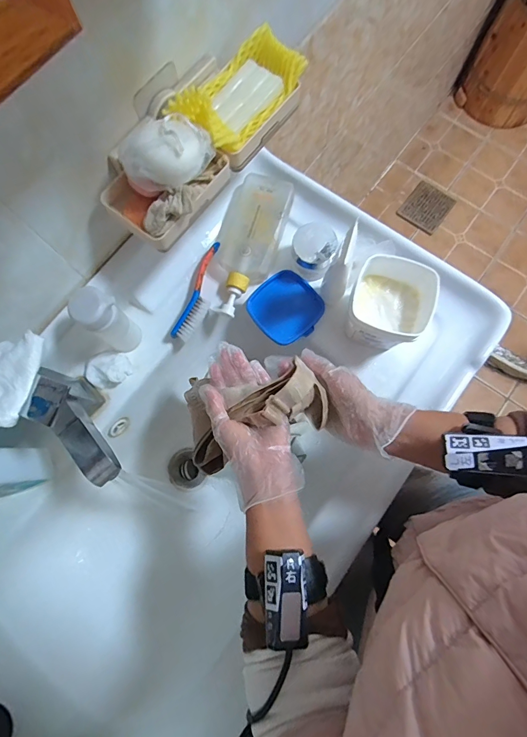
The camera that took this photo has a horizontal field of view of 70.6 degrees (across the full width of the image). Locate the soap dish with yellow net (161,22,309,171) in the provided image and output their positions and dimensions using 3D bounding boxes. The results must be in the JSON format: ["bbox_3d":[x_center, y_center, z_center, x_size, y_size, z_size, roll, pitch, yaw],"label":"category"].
[{"bbox_3d":[-0.029,-0.305,0.418,0.094,0.063,0.155,33,79,9],"label":"soap dish with yellow net"}]

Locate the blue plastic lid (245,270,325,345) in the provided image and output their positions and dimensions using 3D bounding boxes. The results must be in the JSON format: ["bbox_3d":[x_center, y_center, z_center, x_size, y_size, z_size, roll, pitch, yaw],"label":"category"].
[{"bbox_3d":[0.033,-0.089,0.540,0.094,0.017,0.095,-34,78,-6],"label":"blue plastic lid"}]

